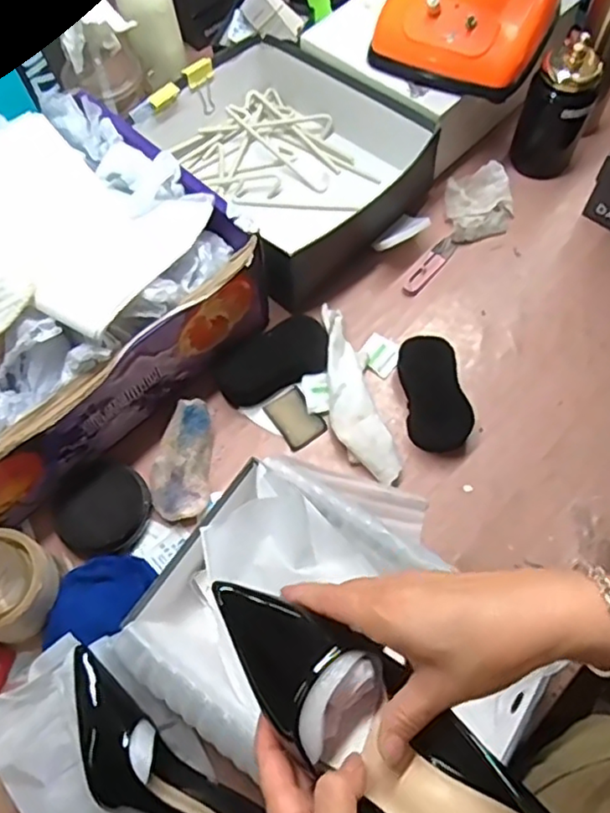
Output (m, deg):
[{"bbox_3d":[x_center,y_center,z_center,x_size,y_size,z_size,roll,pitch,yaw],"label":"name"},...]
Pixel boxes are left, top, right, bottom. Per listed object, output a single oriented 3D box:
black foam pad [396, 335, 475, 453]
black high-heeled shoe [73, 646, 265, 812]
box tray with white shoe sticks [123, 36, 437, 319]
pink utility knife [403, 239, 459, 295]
[{"bbox_3d":[0.138,-0.015,0.679,0.062,0.037,0.122,-7,64,-2],"label":"black foam pad"},{"bbox_3d":[-0.126,0.304,0.498,0.230,0.077,0.085,45,72,5],"label":"black high-heeled shoe"},{"bbox_3d":[-0.027,-0.320,0.798,0.250,0.101,0.312,-36,68,-15],"label":"box tray with white shoe sticks"},{"bbox_3d":[0.151,-0.171,0.764,0.025,0.007,0.093,35,70,17],"label":"pink utility knife"}]

